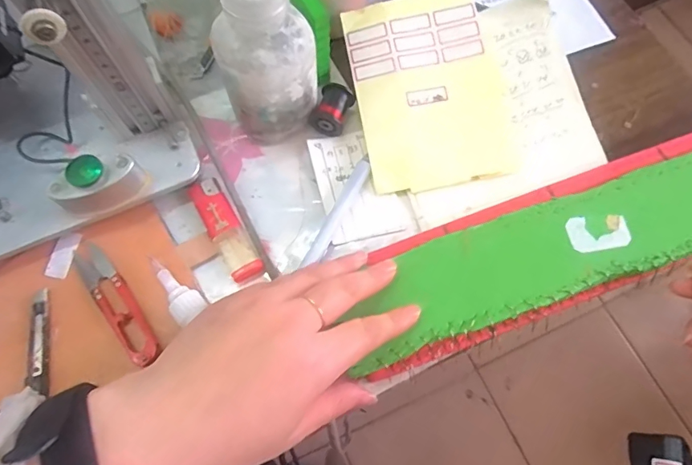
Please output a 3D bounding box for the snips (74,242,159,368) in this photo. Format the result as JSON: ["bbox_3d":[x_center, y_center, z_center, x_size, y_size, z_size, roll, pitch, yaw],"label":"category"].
[{"bbox_3d":[-0.161,0.047,0.334,0.021,0.010,0.099,-38,72,-11],"label":"snips"}]

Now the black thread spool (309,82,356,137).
[{"bbox_3d":[-0.011,-0.097,0.376,0.027,0.023,0.036,21,71,10],"label":"black thread spool"}]

